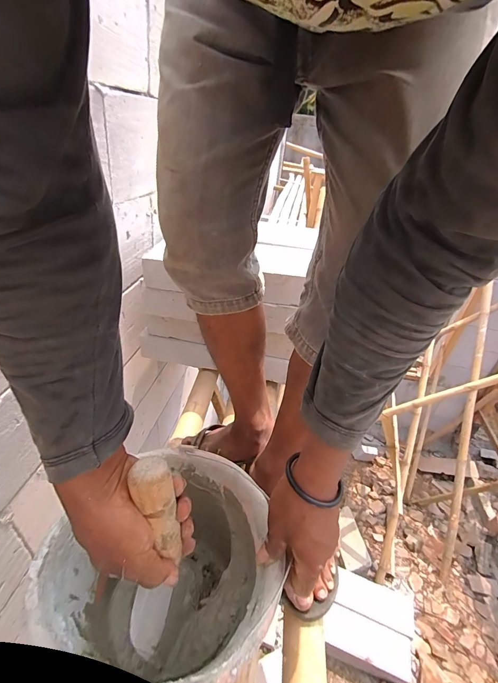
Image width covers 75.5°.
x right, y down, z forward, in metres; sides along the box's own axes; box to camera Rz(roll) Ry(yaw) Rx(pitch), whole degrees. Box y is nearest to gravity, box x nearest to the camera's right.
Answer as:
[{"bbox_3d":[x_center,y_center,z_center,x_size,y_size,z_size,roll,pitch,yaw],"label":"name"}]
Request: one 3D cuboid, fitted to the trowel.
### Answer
[{"bbox_3d":[-0.087,0.207,0.292,0.046,0.231,0.048,14,22,10],"label":"trowel"}]

